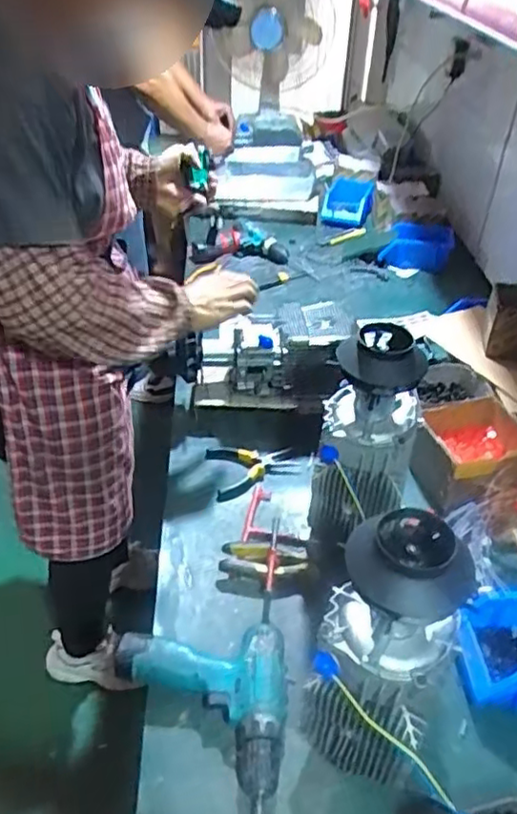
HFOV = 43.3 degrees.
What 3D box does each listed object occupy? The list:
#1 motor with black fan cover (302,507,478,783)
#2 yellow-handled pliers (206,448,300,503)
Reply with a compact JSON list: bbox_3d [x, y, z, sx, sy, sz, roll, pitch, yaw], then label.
[{"bbox_3d":[0.119,0.243,0.633,0.110,0.332,0.103,1,39,-1],"label":"motor with black fan cover"},{"bbox_3d":[-0.008,0.101,1.074,0.146,0.015,0.114,-3,40,-6],"label":"yellow-handled pliers"}]

